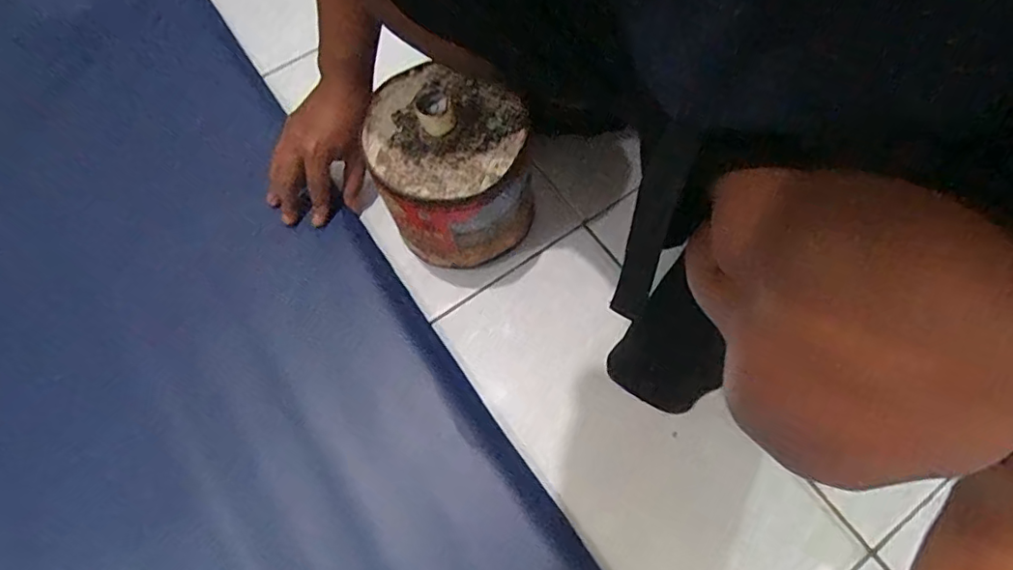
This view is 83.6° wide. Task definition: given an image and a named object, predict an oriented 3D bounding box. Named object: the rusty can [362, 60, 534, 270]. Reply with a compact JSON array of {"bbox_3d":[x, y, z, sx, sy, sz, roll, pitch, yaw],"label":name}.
[{"bbox_3d":[-0.052,-0.108,0.550,0.131,0.180,0.140,0,67,1],"label":"rusty can"}]

